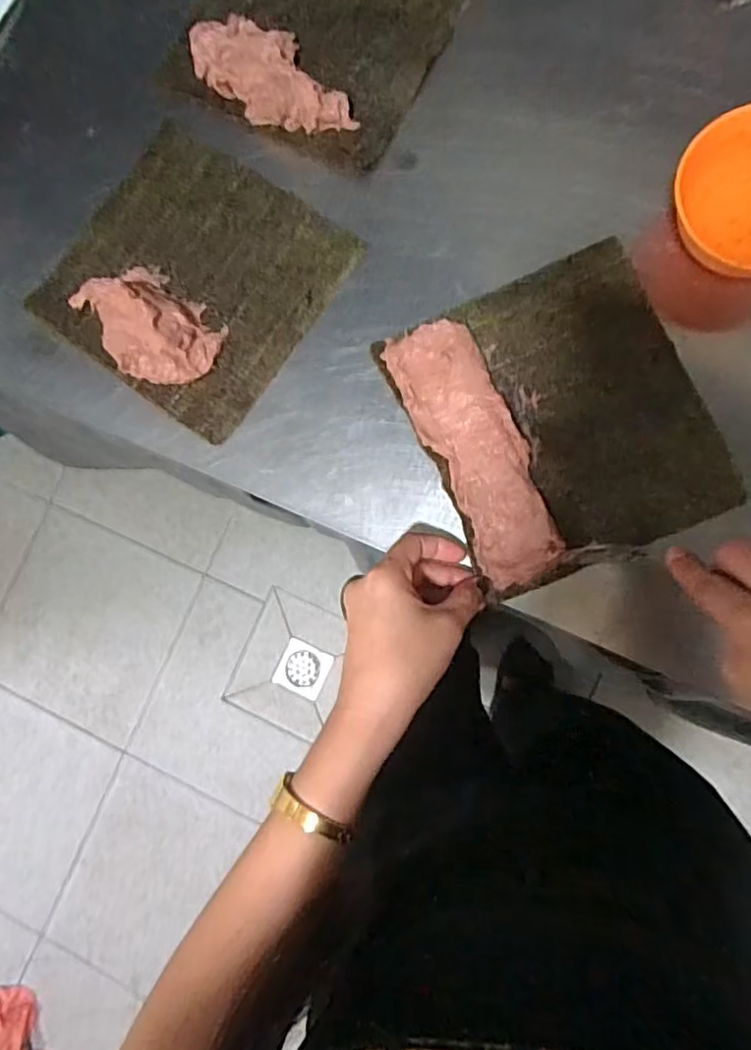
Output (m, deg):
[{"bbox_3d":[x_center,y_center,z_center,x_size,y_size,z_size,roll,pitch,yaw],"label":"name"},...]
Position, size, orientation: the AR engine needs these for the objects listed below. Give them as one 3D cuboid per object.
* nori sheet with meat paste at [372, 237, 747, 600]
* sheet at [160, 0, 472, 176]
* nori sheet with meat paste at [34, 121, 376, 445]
[{"bbox_3d":[0.122,-0.074,0.424,0.178,0.019,0.201,-24,81,4],"label":"nori sheet with meat paste"},{"bbox_3d":[-0.046,-0.385,0.473,0.194,0.028,0.181,29,88,10],"label":"sheet"},{"bbox_3d":[-0.141,-0.190,0.464,0.197,0.032,0.183,36,90,10],"label":"nori sheet with meat paste"}]

